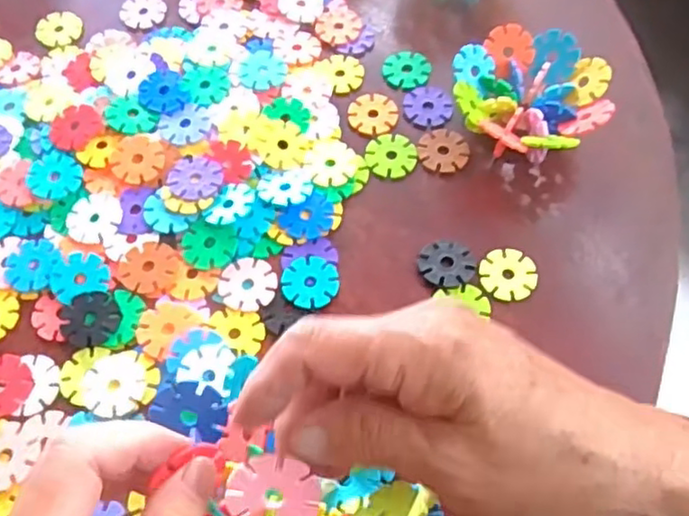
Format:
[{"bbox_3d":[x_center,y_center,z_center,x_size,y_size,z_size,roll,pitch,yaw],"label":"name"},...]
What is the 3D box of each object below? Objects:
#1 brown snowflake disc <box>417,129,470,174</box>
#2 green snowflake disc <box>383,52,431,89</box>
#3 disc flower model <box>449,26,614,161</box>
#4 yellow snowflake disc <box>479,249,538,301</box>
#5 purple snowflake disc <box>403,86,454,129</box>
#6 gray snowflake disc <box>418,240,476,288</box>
[{"bbox_3d":[0.062,-0.068,0.410,0.031,0.004,0.032,0,62,1],"label":"brown snowflake disc"},{"bbox_3d":[0.043,-0.126,0.440,0.031,0.004,0.029,0,62,1],"label":"green snowflake disc"},{"bbox_3d":[0.110,-0.095,0.403,0.090,0.041,0.087,0,62,1],"label":"disc flower model"},{"bbox_3d":[0.091,0.008,0.365,0.031,0.004,0.030,0,62,1],"label":"yellow snowflake disc"},{"bbox_3d":[0.055,-0.100,0.426,0.031,0.004,0.035,11,62,7],"label":"purple snowflake disc"},{"bbox_3d":[0.058,0.003,0.369,0.029,0.005,0.031,0,62,1],"label":"gray snowflake disc"}]

